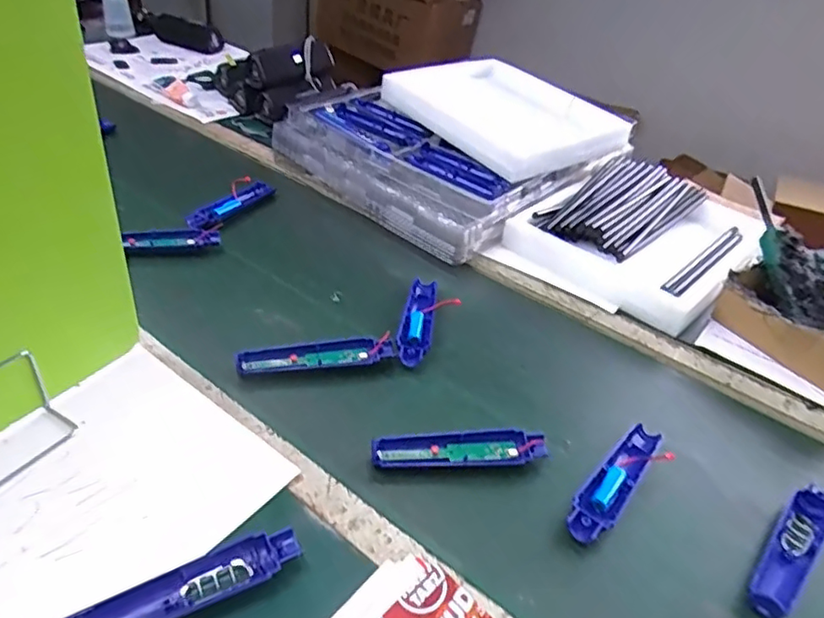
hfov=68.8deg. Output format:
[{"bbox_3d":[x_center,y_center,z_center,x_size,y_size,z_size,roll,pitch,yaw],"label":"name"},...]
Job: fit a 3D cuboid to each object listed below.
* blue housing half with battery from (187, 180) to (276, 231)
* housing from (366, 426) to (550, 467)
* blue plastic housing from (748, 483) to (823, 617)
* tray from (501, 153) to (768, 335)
[{"bbox_3d":[-0.275,-0.160,0.916,0.036,0.023,0.166,21,38,16],"label":"blue housing half with battery"},{"bbox_3d":[0.047,0.139,0.592,0.168,0.027,0.033,3,37,-7],"label":"housing"},{"bbox_3d":[0.344,0.214,0.541,0.161,0.017,0.037,-26,49,-38],"label":"blue plastic housing"},{"bbox_3d":[0.366,-0.116,0.954,0.296,0.070,0.398,32,43,28],"label":"tray"}]

